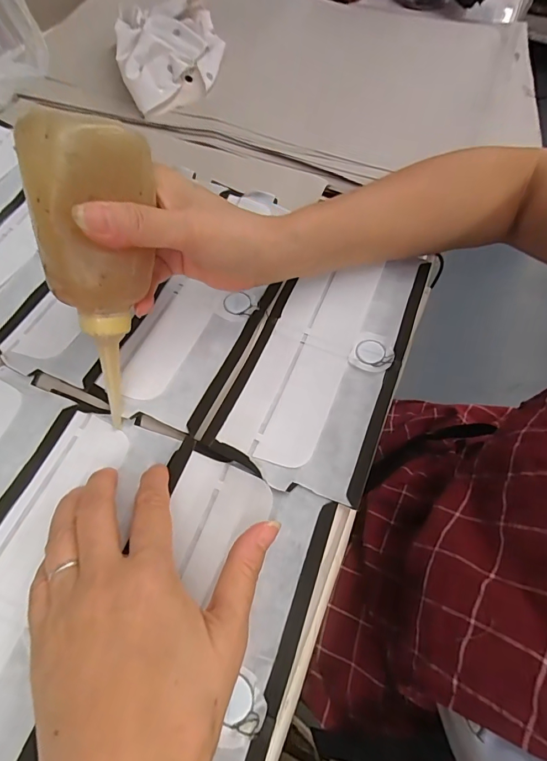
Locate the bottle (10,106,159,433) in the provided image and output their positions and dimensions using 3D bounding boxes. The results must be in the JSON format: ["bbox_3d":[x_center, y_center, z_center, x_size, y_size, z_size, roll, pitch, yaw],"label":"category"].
[{"bbox_3d":[-0.103,-0.058,0.246,0.055,0.166,0.046,3,28,-1],"label":"bottle"}]

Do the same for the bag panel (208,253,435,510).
[{"bbox_3d":[0.043,-0.024,0.317,0.107,0.007,0.215,21,64,8],"label":"bag panel"}]

